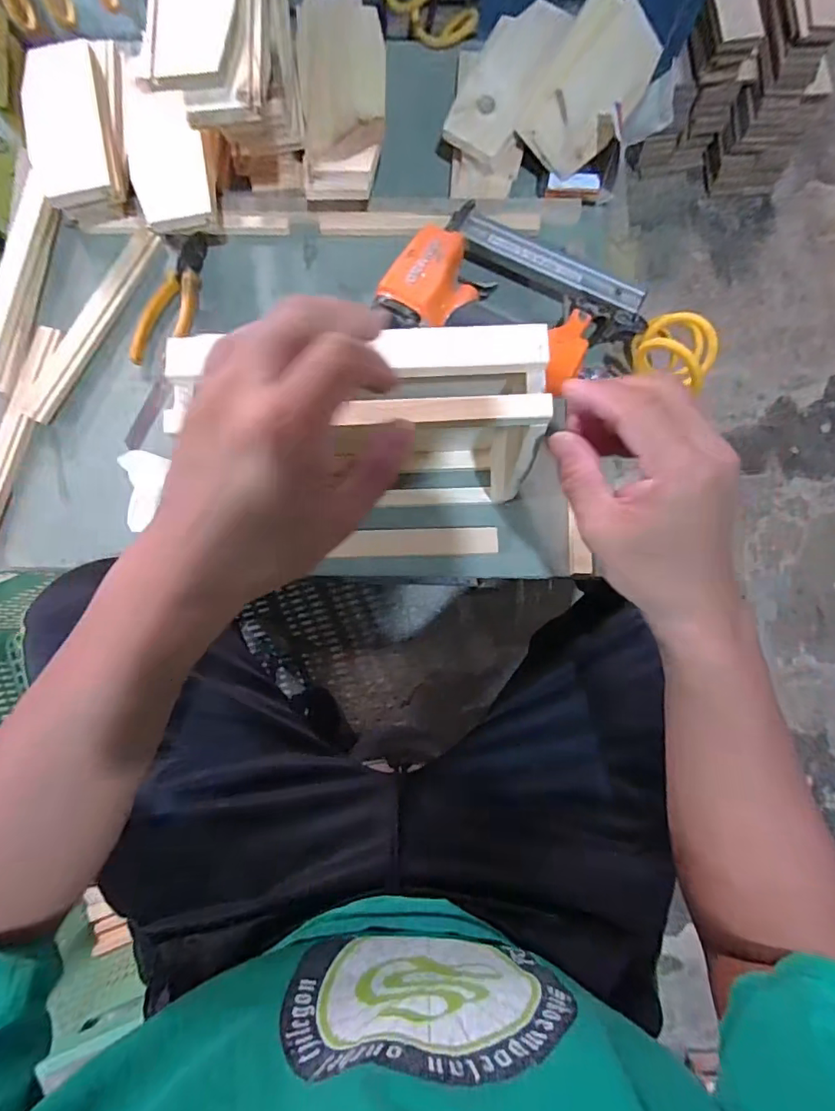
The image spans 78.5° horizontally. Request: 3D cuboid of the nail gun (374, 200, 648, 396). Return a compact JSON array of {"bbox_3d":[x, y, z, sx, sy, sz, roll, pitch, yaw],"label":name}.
[{"bbox_3d":[0.098,-0.237,0.489,0.228,0.070,0.157,26,84,4],"label":"nail gun"}]

